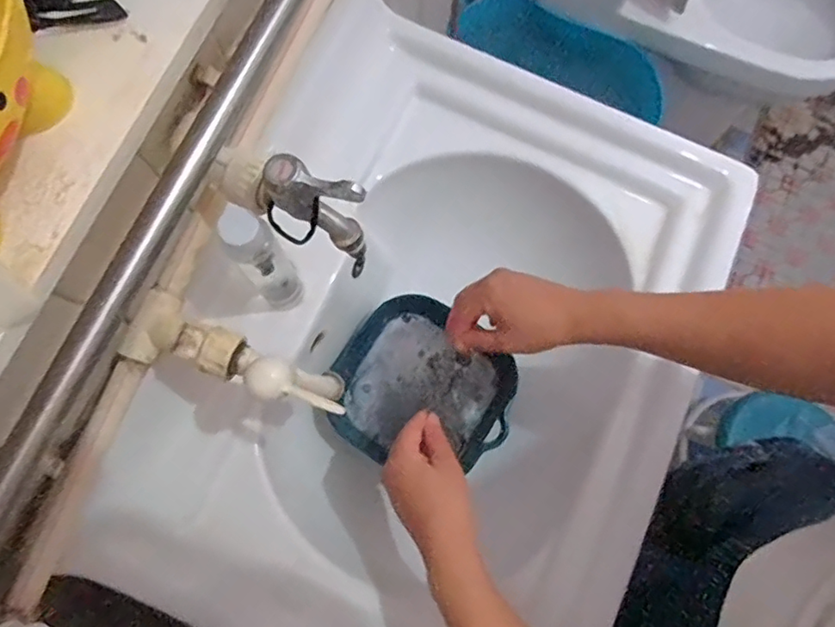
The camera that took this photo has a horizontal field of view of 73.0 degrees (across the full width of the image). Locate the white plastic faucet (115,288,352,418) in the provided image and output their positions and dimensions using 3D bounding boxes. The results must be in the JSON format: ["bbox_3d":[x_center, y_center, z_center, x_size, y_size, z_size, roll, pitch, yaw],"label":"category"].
[{"bbox_3d":[-0.132,0.030,0.412,0.166,0.071,0.057,19,78,3],"label":"white plastic faucet"}]

